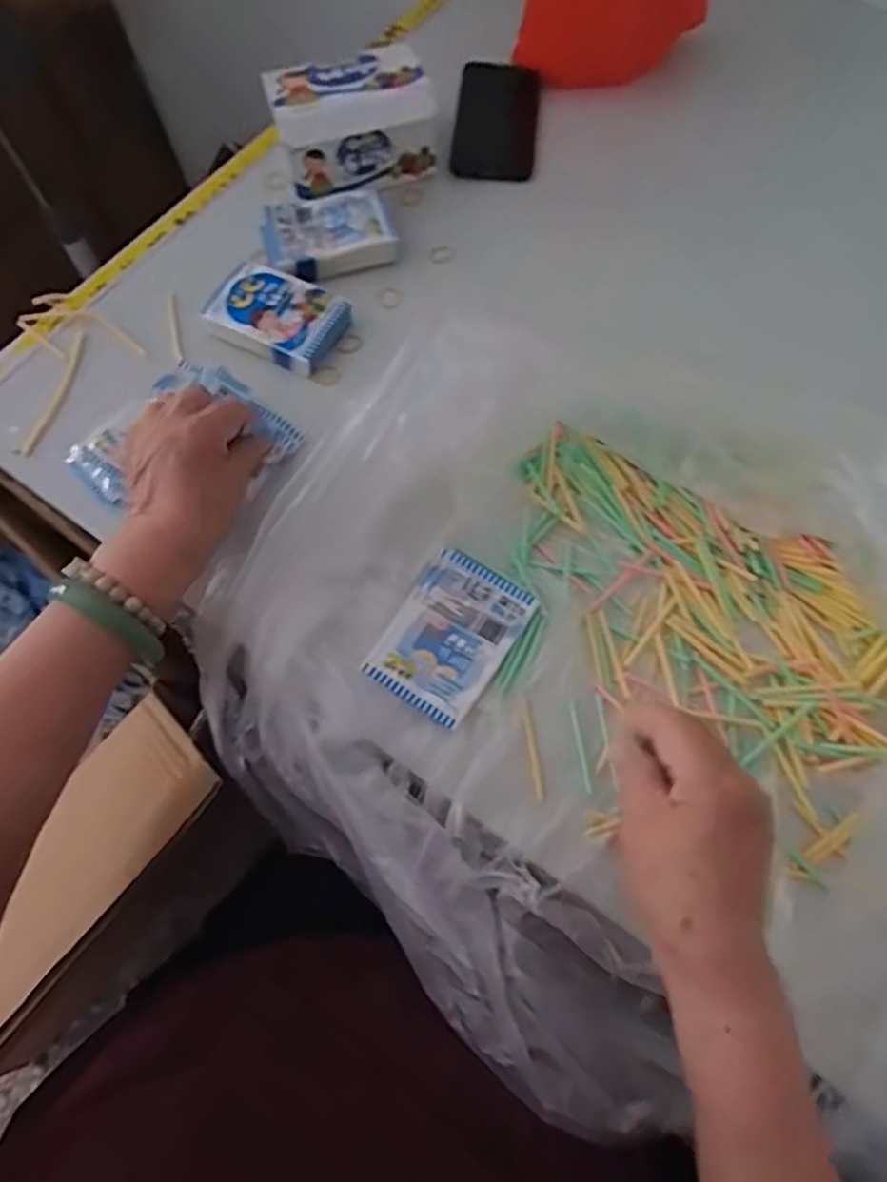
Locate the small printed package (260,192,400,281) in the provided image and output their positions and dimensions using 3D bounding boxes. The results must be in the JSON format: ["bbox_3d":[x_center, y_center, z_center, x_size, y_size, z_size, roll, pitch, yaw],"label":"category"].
[{"bbox_3d":[-0.100,-0.310,0.585,0.108,0.025,0.071,-17,68,-4],"label":"small printed package"}]

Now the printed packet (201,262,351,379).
[{"bbox_3d":[-0.135,-0.222,0.551,0.102,0.022,0.075,30,72,13],"label":"printed packet"}]

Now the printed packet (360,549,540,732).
[{"bbox_3d":[0.004,0.028,0.446,0.075,0.007,0.104,31,72,14],"label":"printed packet"}]

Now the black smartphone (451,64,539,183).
[{"bbox_3d":[0.053,-0.457,0.659,0.078,0.012,0.152,5,68,4],"label":"black smartphone"}]

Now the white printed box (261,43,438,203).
[{"bbox_3d":[-0.080,-0.413,0.597,0.131,0.073,0.090,-19,68,-6],"label":"white printed box"}]

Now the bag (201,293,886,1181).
[{"bbox_3d":[0.104,0.052,0.408,0.479,0.093,0.394,33,73,14],"label":"bag"}]

